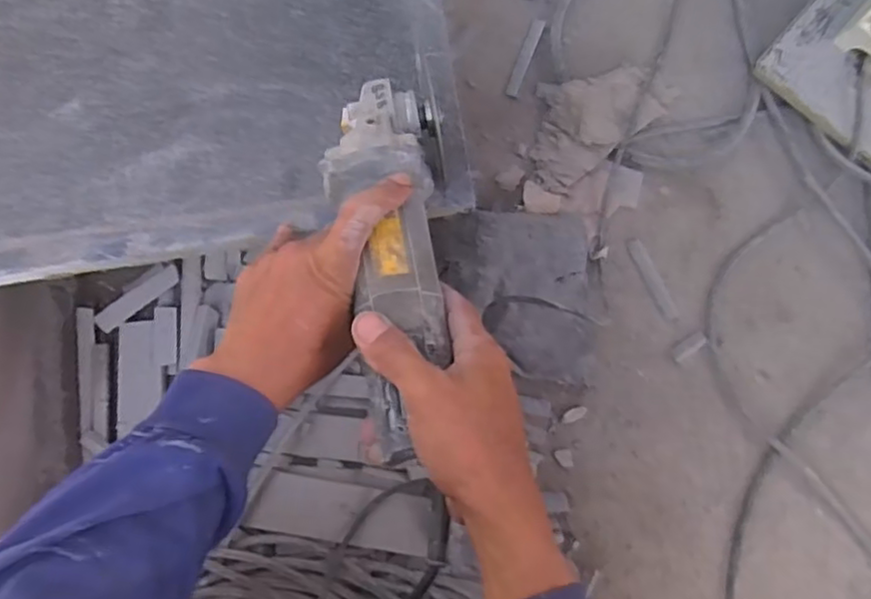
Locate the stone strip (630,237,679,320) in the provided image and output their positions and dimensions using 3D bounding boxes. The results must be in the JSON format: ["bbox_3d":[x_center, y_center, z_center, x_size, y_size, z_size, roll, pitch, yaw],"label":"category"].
[{"bbox_3d":[0.249,-0.023,0.747,0.016,0.007,0.103,-23,79,-3],"label":"stone strip"}]

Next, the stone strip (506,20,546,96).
[{"bbox_3d":[0.111,-0.300,0.804,0.017,0.007,0.110,21,80,5],"label":"stone strip"}]

